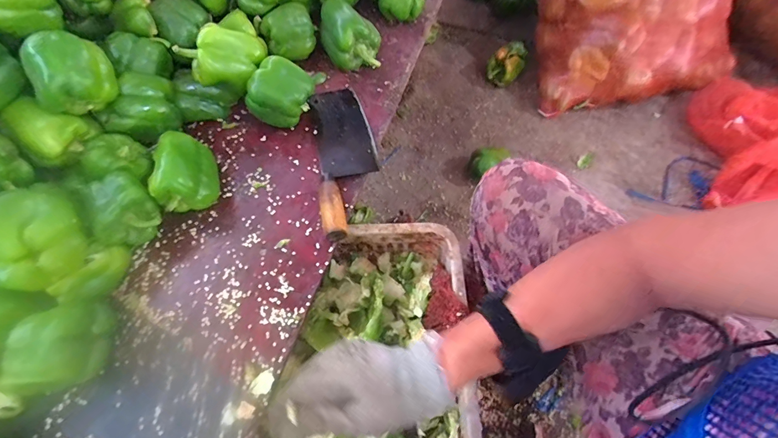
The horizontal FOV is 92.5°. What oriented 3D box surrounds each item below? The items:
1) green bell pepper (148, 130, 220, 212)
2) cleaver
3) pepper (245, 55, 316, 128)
[{"bbox_3d":[-0.287,-0.069,0.517,0.066,0.075,0.093,-12,65,-5],"label":"green bell pepper"},{"bbox_3d":[-0.066,-0.101,0.563,0.090,0.030,0.281,-11,65,-4],"label":"cleaver"},{"bbox_3d":[-0.168,-0.193,0.574,0.093,0.072,0.093,-1,94,-20],"label":"pepper"}]

